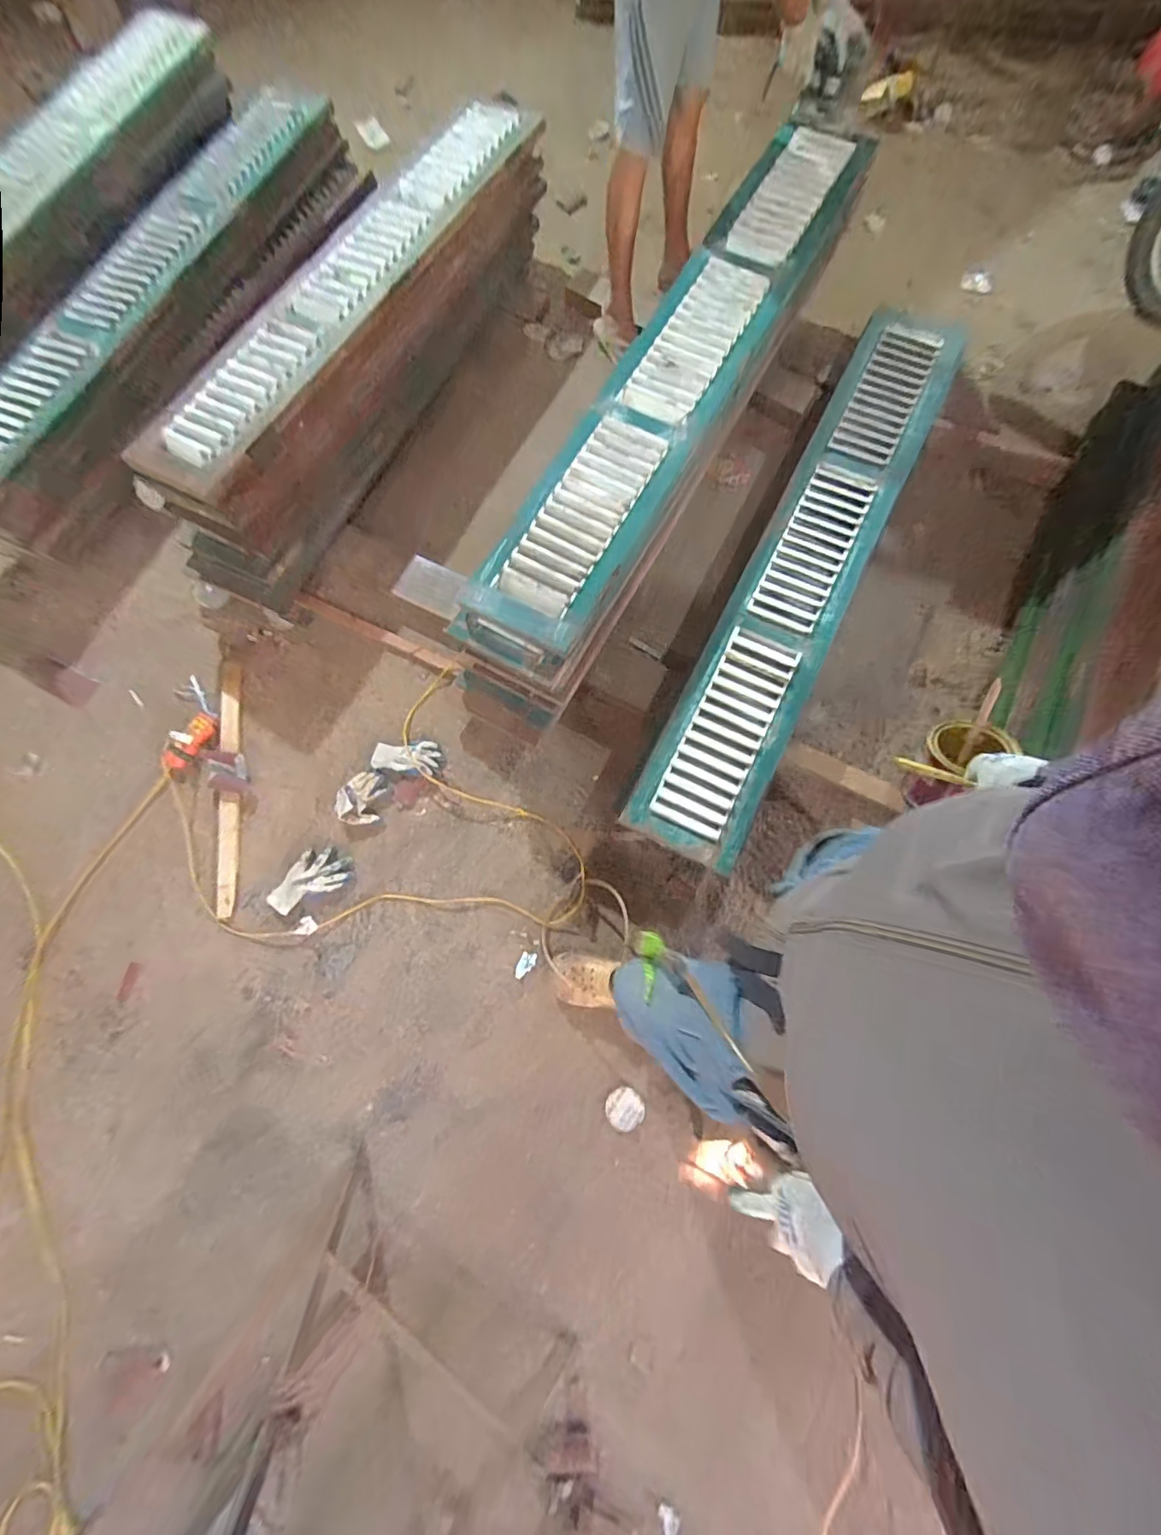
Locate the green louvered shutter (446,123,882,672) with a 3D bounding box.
[{"bbox_3d":[0.219,-0.922,1.299,0.279,0.098,1.904,32,86,0],"label":"green louvered shutter"}]

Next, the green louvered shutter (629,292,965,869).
[{"bbox_3d":[0.595,-0.516,1.398,0.285,0.084,1.793,27,80,5],"label":"green louvered shutter"}]

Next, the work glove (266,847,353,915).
[{"bbox_3d":[-0.685,0.276,1.324,0.205,0.016,0.117,-28,77,-9],"label":"work glove"}]

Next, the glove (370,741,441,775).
[{"bbox_3d":[-0.467,-0.029,1.413,0.179,0.032,0.089,3,74,-1],"label":"glove"}]

